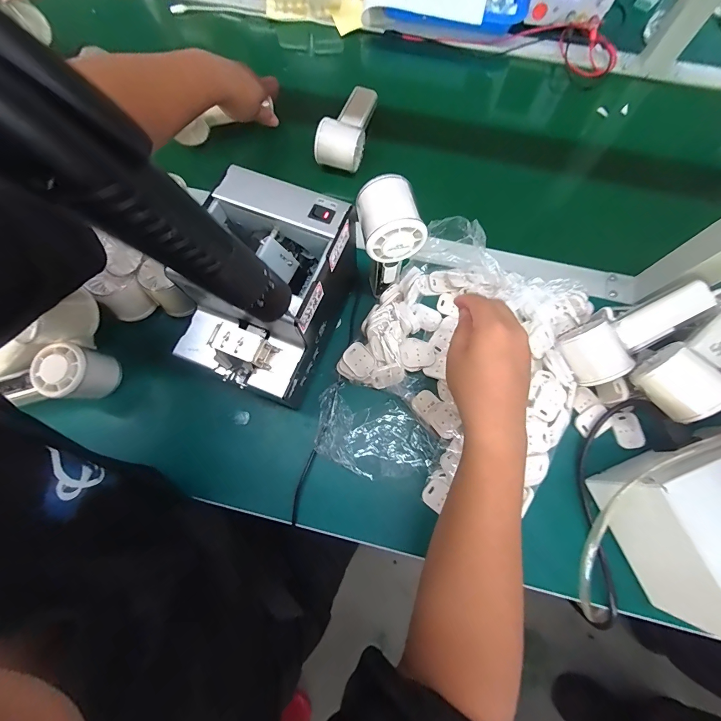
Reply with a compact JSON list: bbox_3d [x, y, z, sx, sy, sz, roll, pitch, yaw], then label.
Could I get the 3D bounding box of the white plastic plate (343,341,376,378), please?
[{"bbox_3d":[-0.001,0.000,0.395,0.030,0.004,0.038,-40,92,-1],"label":"white plastic plate"}]

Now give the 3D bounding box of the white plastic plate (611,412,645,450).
[{"bbox_3d":[0.310,0.081,0.388,0.028,0.009,0.041,-2,73,-1],"label":"white plastic plate"}]

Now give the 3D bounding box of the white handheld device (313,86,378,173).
[{"bbox_3d":[-0.022,-0.325,0.472,0.066,0.053,0.089,16,74,5],"label":"white handheld device"}]

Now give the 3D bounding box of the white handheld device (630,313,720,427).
[{"bbox_3d":[0.354,-0.007,0.334,0.154,0.052,0.059,-36,77,-10],"label":"white handheld device"}]

